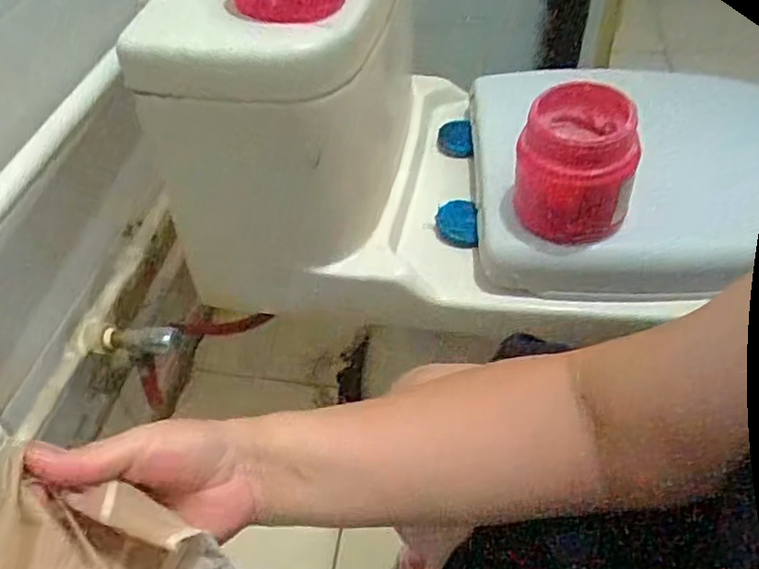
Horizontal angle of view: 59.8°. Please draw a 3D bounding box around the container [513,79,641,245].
[{"bbox_3d":[0.168,-0.098,0.580,0.092,0.136,0.084,-2,46,2],"label":"container"}]

